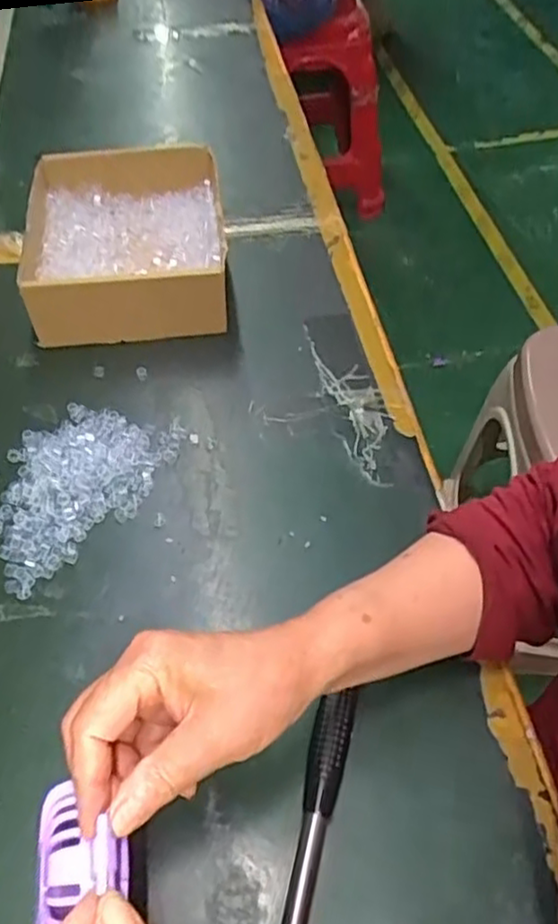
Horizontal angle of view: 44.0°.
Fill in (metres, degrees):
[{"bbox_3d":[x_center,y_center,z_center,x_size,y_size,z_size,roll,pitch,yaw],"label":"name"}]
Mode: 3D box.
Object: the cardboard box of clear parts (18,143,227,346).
[{"bbox_3d":[-0.150,-0.223,0.687,0.187,0.069,0.223,-5,52,-2],"label":"cardboard box of clear parts"}]

